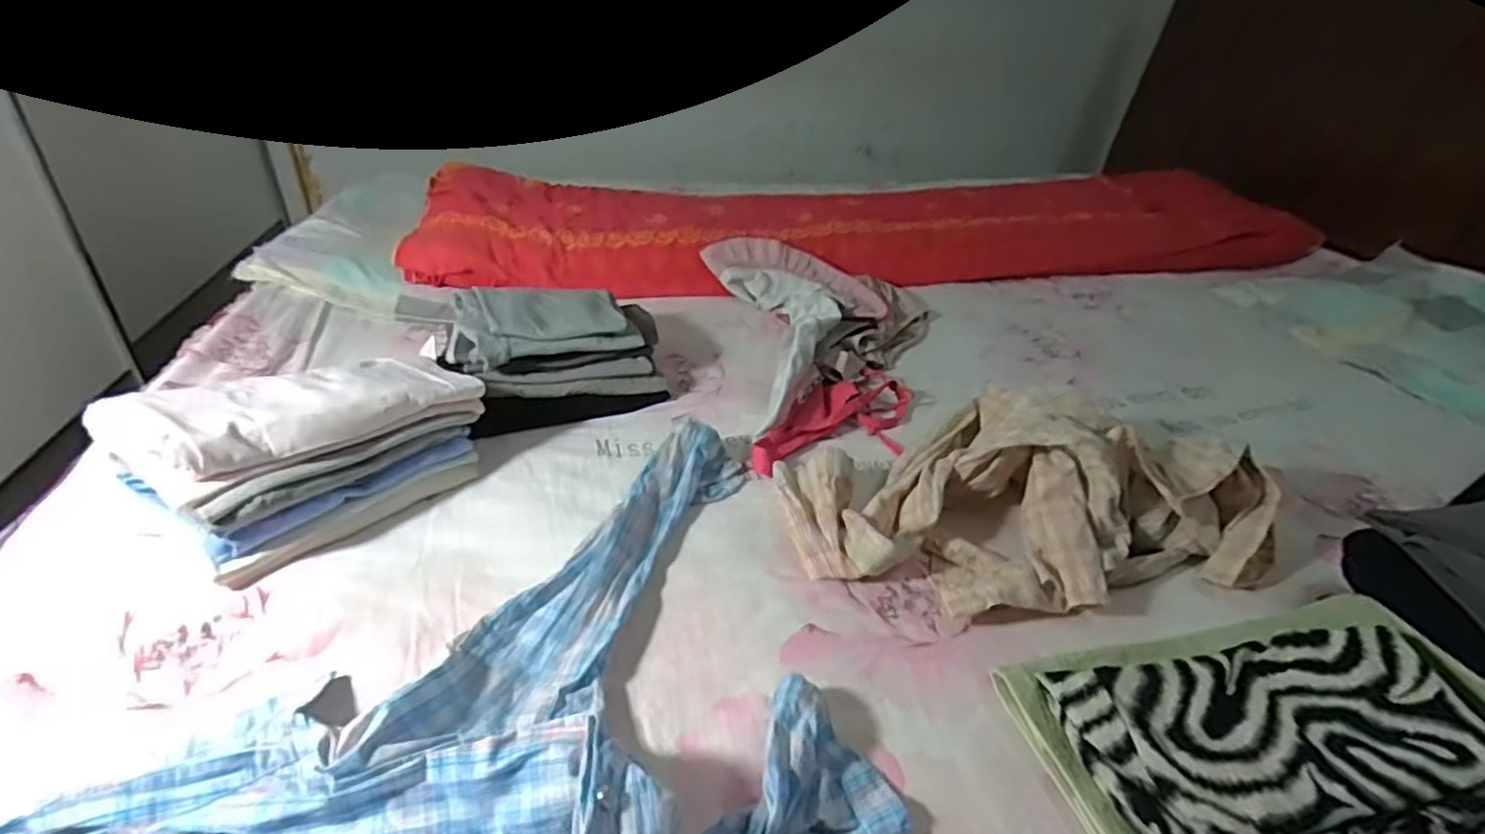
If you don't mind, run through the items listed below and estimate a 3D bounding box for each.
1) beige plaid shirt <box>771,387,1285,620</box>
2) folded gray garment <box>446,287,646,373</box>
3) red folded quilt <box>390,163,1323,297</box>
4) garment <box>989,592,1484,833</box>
[{"bbox_3d":[0.274,0.063,0.674,0.451,0.112,0.237,-5,34,-12],"label":"beige plaid shirt"},{"bbox_3d":[-0.248,-0.119,0.837,0.211,0.047,0.131,-12,36,-23],"label":"folded gray garment"},{"bbox_3d":[0.170,-0.362,1.271,1.425,0.142,0.373,-1,33,-7],"label":"red folded quilt"},{"bbox_3d":[0.382,0.219,0.492,0.335,0.063,0.202,-5,34,-13],"label":"garment"}]

